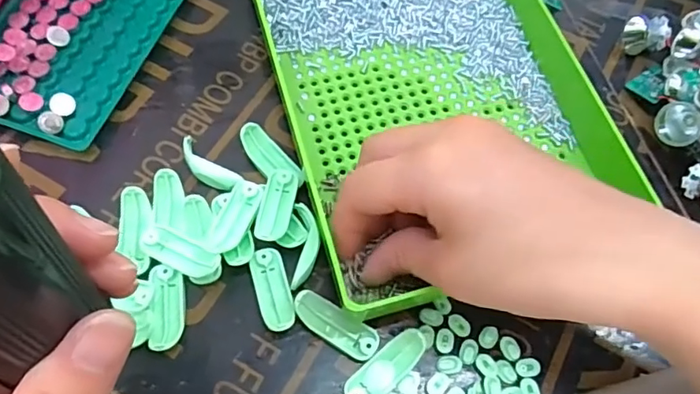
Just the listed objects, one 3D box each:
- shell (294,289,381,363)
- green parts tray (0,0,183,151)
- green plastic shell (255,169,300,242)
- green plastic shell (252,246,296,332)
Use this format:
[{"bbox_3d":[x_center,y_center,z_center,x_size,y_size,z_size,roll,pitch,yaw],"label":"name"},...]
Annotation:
[{"bbox_3d":[-0.007,0.057,0.242,0.041,0.006,0.015,33,67,1],"label":"shell"},{"bbox_3d":[-0.158,-0.091,0.308,0.089,0.016,0.125,16,65,6],"label":"green parts tray"},{"bbox_3d":[-0.035,0.005,0.261,0.015,0.011,0.038,11,65,3],"label":"green plastic shell"},{"bbox_3d":[-0.036,0.043,0.251,0.015,0.004,0.039,-8,68,-25],"label":"green plastic shell"}]

